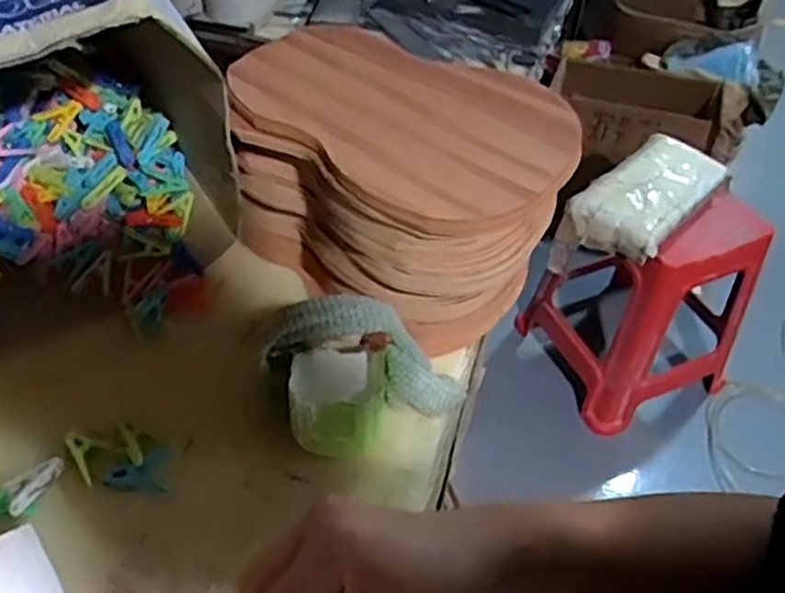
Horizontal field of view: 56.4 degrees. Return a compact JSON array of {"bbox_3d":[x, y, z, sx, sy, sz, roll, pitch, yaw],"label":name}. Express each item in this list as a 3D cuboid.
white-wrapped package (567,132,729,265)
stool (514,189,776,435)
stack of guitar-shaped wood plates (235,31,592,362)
[{"bbox_3d":[0.475,-0.183,1.363,0.170,0.075,0.340,36,55,26],"label":"white-wrapped package"},{"bbox_3d":[0.562,-0.035,1.598,0.406,0.446,0.382,-16,51,-17],"label":"stool"},{"bbox_3d":[0.009,-0.119,0.753,0.317,0.184,0.243,34,53,24],"label":"stack of guitar-shaped wood plates"}]

